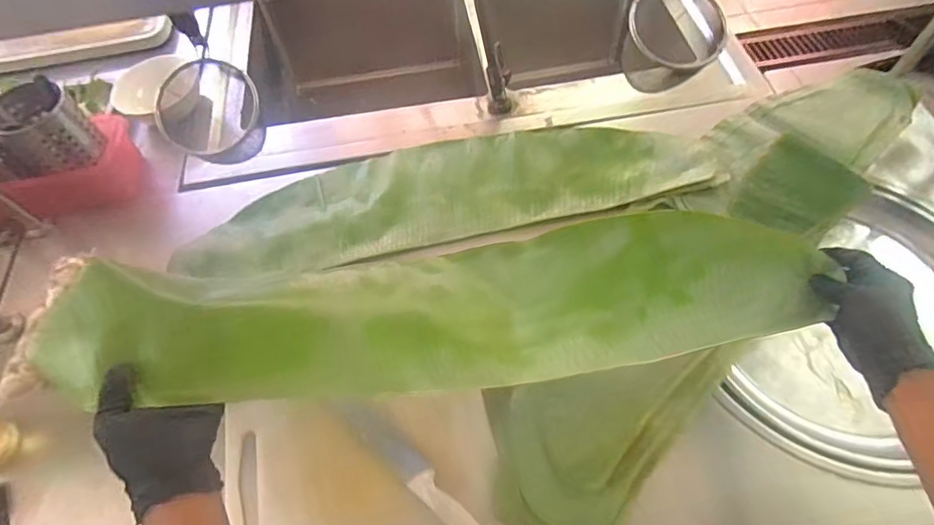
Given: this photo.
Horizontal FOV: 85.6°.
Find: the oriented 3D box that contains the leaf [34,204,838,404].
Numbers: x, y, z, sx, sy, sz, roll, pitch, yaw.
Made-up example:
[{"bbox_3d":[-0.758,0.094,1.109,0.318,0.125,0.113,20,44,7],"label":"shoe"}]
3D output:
[{"bbox_3d":[-0.017,0.045,0.563,0.748,0.120,0.188,-5,59,-8],"label":"leaf"}]

